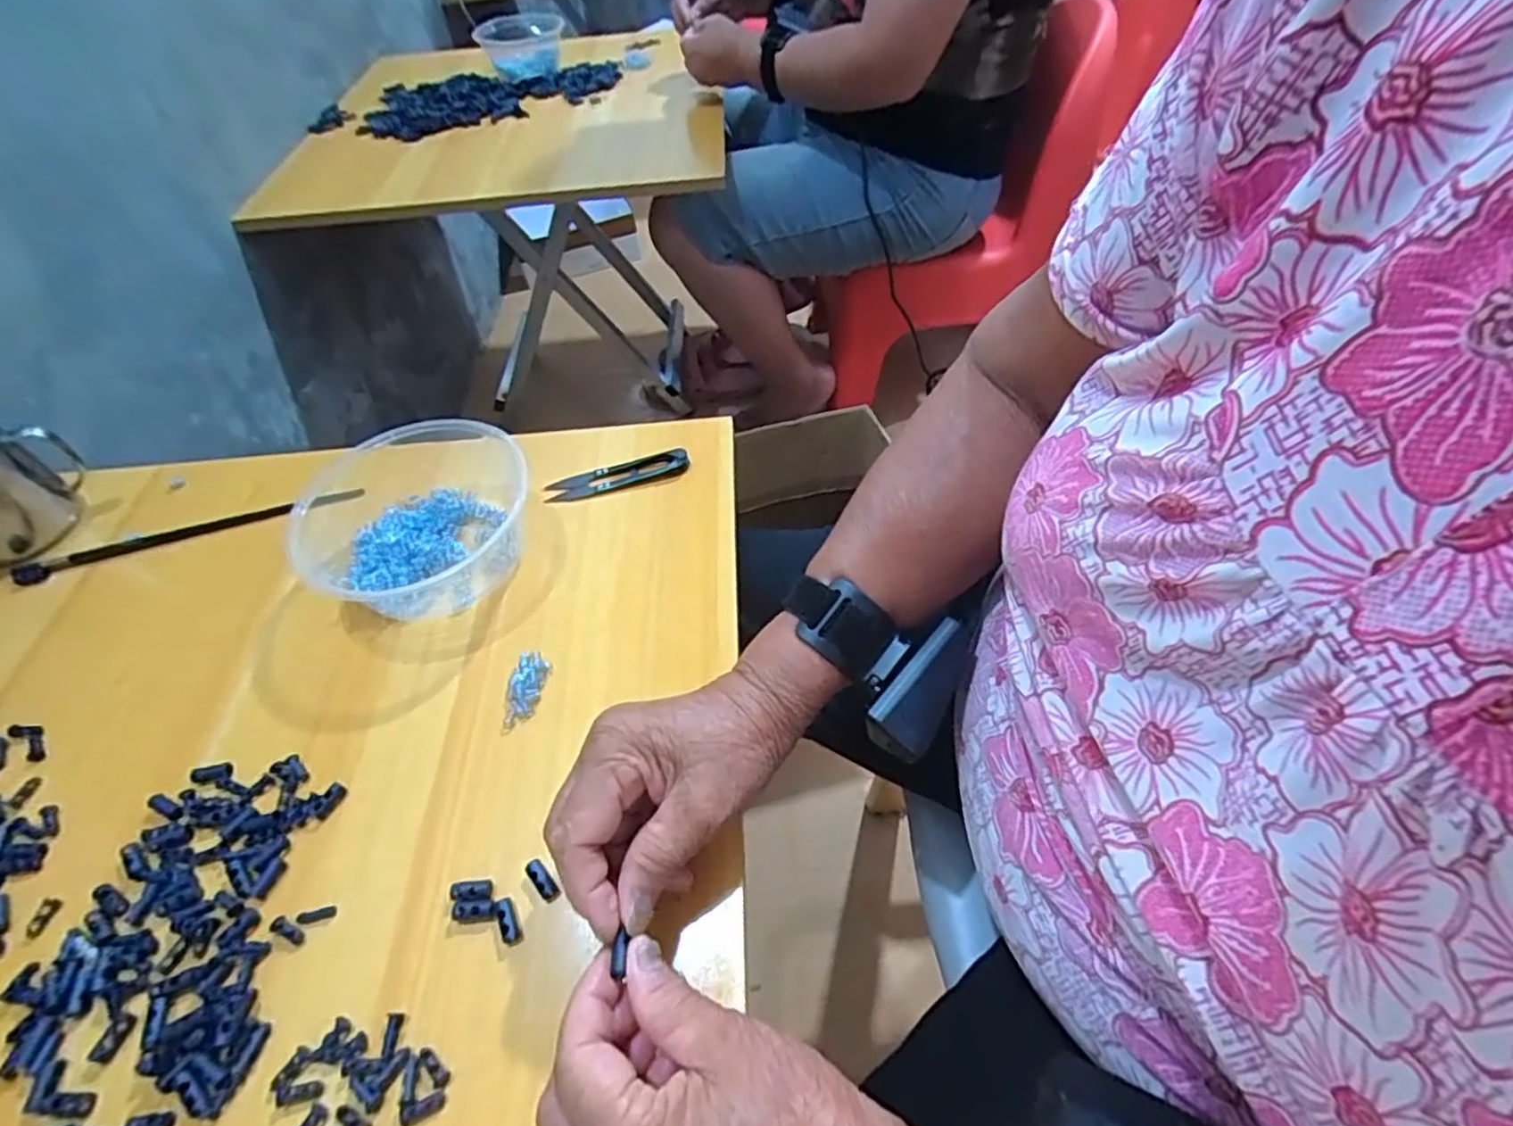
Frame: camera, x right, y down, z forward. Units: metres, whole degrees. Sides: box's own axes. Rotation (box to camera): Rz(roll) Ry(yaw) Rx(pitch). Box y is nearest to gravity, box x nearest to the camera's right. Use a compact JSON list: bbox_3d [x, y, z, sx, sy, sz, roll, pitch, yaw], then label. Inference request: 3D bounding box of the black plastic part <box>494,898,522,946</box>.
[{"bbox_3d":[-0.116,0.165,0.322,0.008,0.008,0.020,-27,55,-15],"label":"black plastic part"}]

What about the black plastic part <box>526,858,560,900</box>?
[{"bbox_3d":[-0.102,0.150,0.332,0.009,0.006,0.022,-37,58,-21],"label":"black plastic part"}]

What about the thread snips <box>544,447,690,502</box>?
[{"bbox_3d":[-0.100,-0.063,0.501,0.102,0.009,0.022,-14,52,-5],"label":"thread snips"}]

